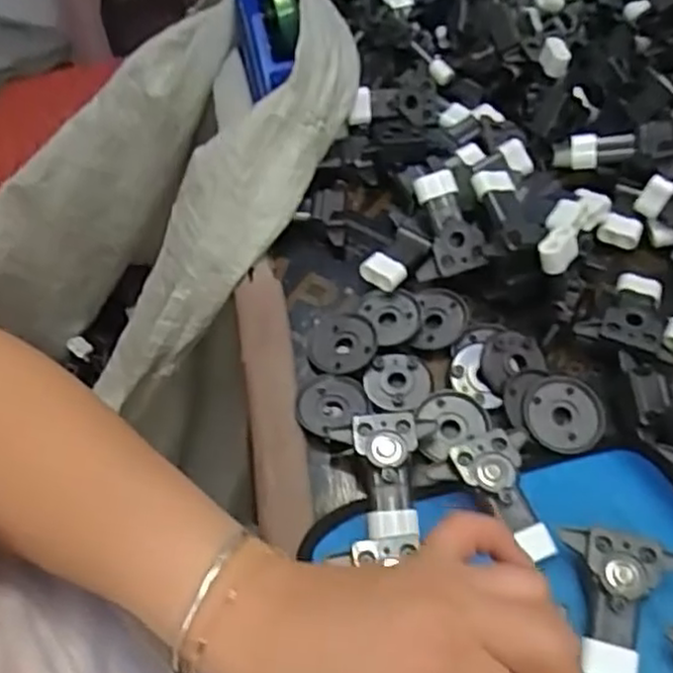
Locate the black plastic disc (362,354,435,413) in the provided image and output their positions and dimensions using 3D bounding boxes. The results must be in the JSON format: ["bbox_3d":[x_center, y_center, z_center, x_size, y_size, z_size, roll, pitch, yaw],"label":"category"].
[{"bbox_3d":[0.036,0.026,0.408,0.038,0.009,0.037,-2,56,3],"label":"black plastic disc"}]

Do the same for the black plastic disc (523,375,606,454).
[{"bbox_3d":[0.124,0.042,0.385,0.043,0.005,0.043,0,70,0],"label":"black plastic disc"}]

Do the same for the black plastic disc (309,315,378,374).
[{"bbox_3d":[0.003,0.004,0.420,0.039,0.007,0.040,-2,56,3],"label":"black plastic disc"}]

